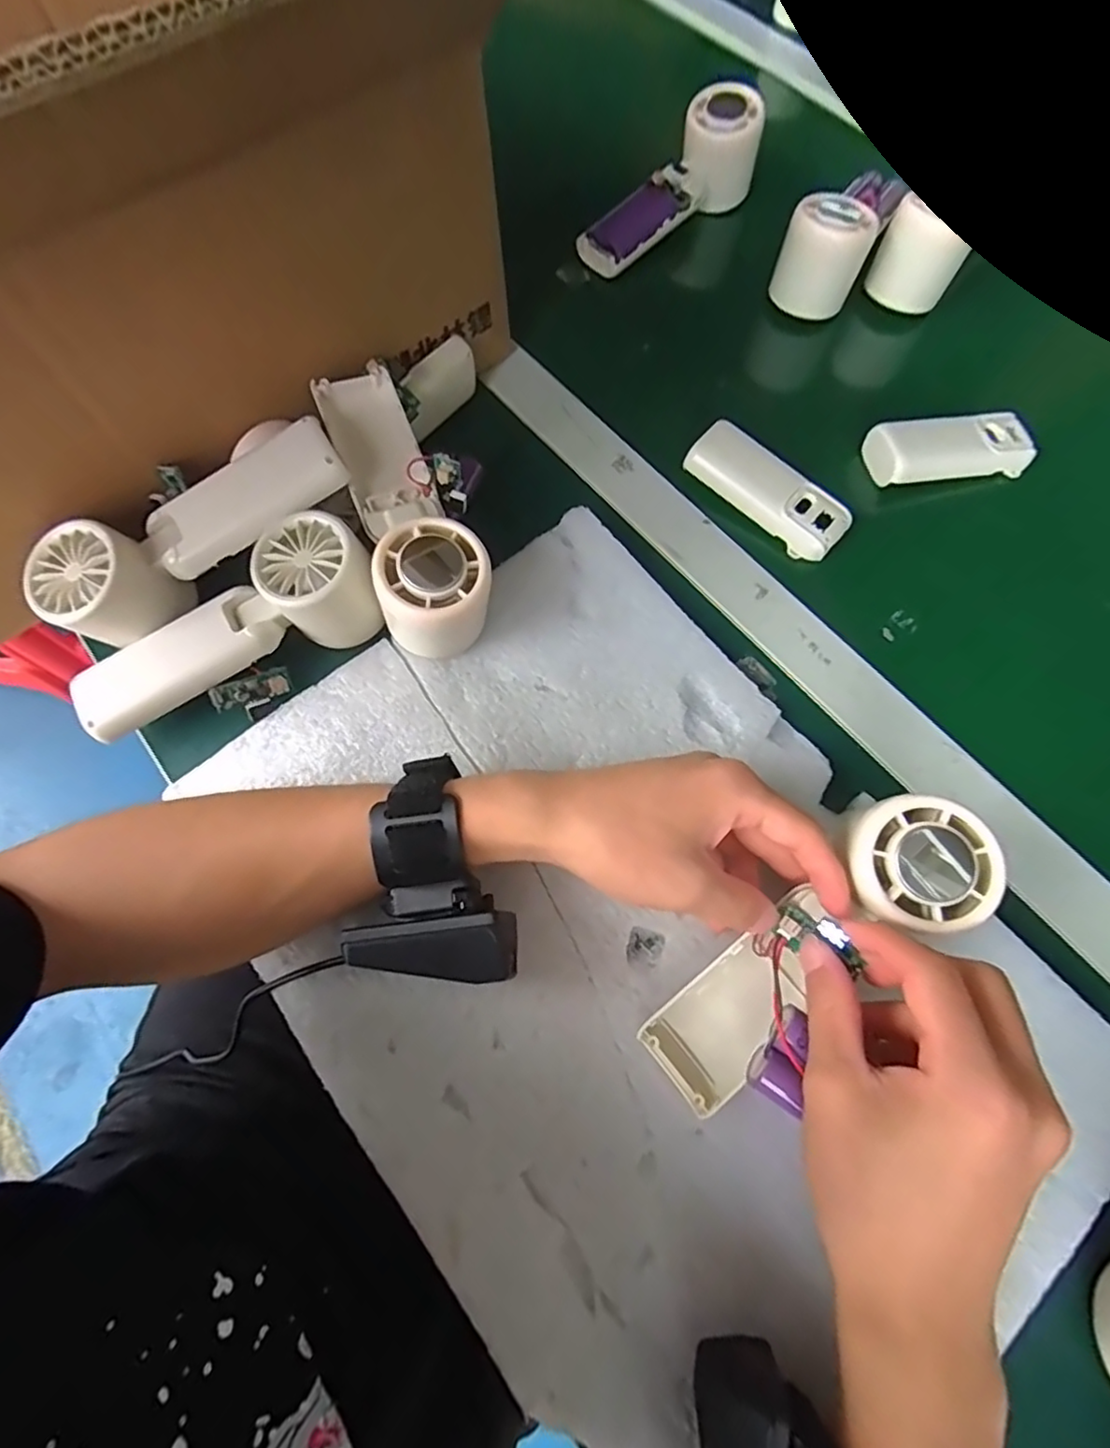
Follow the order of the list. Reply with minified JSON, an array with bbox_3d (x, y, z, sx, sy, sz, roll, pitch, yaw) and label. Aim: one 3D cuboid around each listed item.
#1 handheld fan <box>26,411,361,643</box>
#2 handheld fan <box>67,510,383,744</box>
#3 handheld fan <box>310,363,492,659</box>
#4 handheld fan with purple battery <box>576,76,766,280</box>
[{"bbox_3d":[-0.184,-0.097,0.316,0.159,0.048,0.048,-27,72,-9],"label":"handheld fan"},{"bbox_3d":[-0.172,-0.050,0.313,0.158,0.044,0.050,-28,73,-10],"label":"handheld fan"},{"bbox_3d":[-0.081,-0.110,0.328,0.056,0.056,0.149,-22,72,-8],"label":"handheld fan"},{"bbox_3d":[0.088,-0.409,0.458,0.164,0.053,0.055,-43,76,-14],"label":"handheld fan with purple battery"}]

